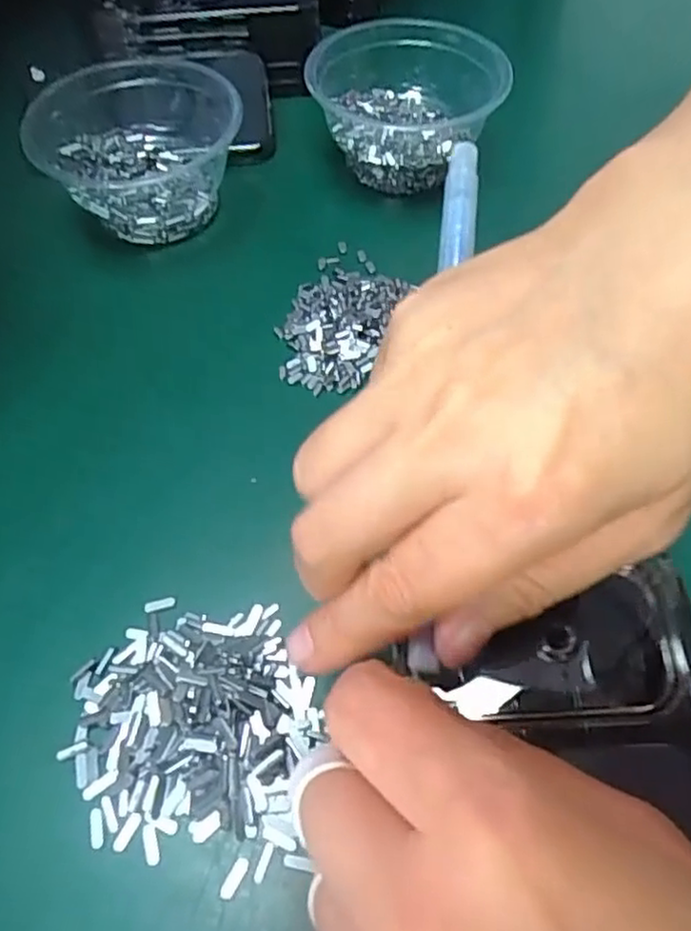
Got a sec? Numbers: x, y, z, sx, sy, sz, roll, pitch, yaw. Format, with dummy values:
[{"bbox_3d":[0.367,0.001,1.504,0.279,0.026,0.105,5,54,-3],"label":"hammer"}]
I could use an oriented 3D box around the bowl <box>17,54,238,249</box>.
[{"bbox_3d":[-0.121,-0.175,0.386,0.097,0.060,0.098,0,58,-1],"label":"bowl"}]

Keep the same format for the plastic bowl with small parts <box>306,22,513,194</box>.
[{"bbox_3d":[0.035,-0.206,0.409,0.110,0.068,0.097,-4,58,-3],"label":"plastic bowl with small parts"}]

